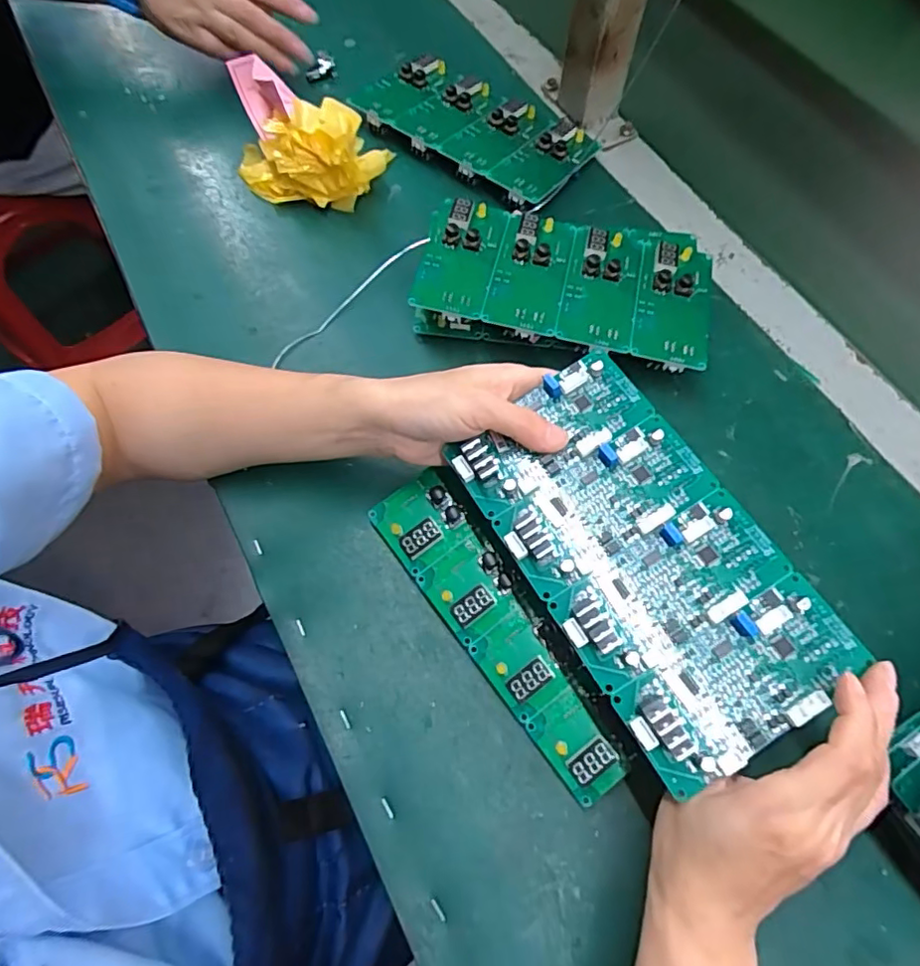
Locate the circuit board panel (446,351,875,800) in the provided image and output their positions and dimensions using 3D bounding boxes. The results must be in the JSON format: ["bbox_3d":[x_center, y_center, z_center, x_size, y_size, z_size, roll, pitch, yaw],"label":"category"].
[{"bbox_3d":[0.086,0.033,0.278,0.102,0.021,0.191,-29,69,-13],"label":"circuit board panel"}]

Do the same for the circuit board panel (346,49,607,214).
[{"bbox_3d":[0.012,-0.307,0.491,0.196,0.026,0.110,35,70,14],"label":"circuit board panel"}]

